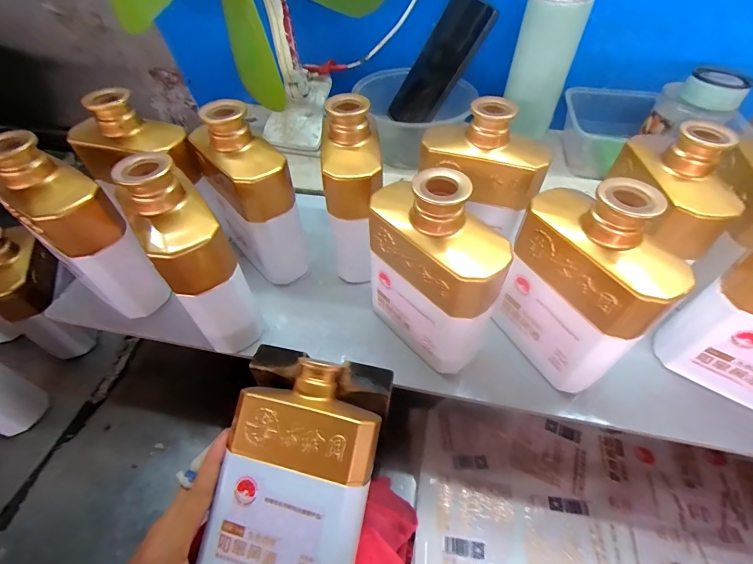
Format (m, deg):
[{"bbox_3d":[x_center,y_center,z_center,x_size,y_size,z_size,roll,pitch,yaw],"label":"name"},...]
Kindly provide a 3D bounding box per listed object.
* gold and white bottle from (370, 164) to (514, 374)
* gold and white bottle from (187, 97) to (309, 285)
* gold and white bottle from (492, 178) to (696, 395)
[{"bbox_3d":[0.043,-0.007,0.287,0.053,0.153,0.114,-33,60,-22],"label":"gold and white bottle"},{"bbox_3d":[-0.123,-0.081,0.355,0.058,0.157,0.102,-38,62,-25],"label":"gold and white bottle"},{"bbox_3d":[0.150,0.004,0.277,0.050,0.155,0.115,-20,56,-14],"label":"gold and white bottle"}]

